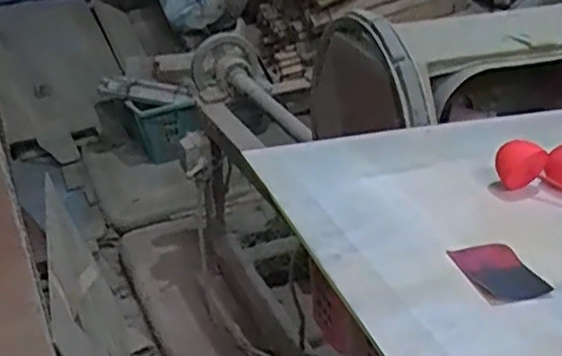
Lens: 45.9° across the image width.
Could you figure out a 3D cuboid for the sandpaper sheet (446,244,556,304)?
[{"bbox_3d":[0.134,0.058,0.410,0.039,0.005,0.060,-7,29,-11],"label":"sandpaper sheet"}]

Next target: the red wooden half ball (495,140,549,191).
[{"bbox_3d":[0.186,-0.010,0.515,0.036,0.035,0.020,10,30,19],"label":"red wooden half ball"}]

